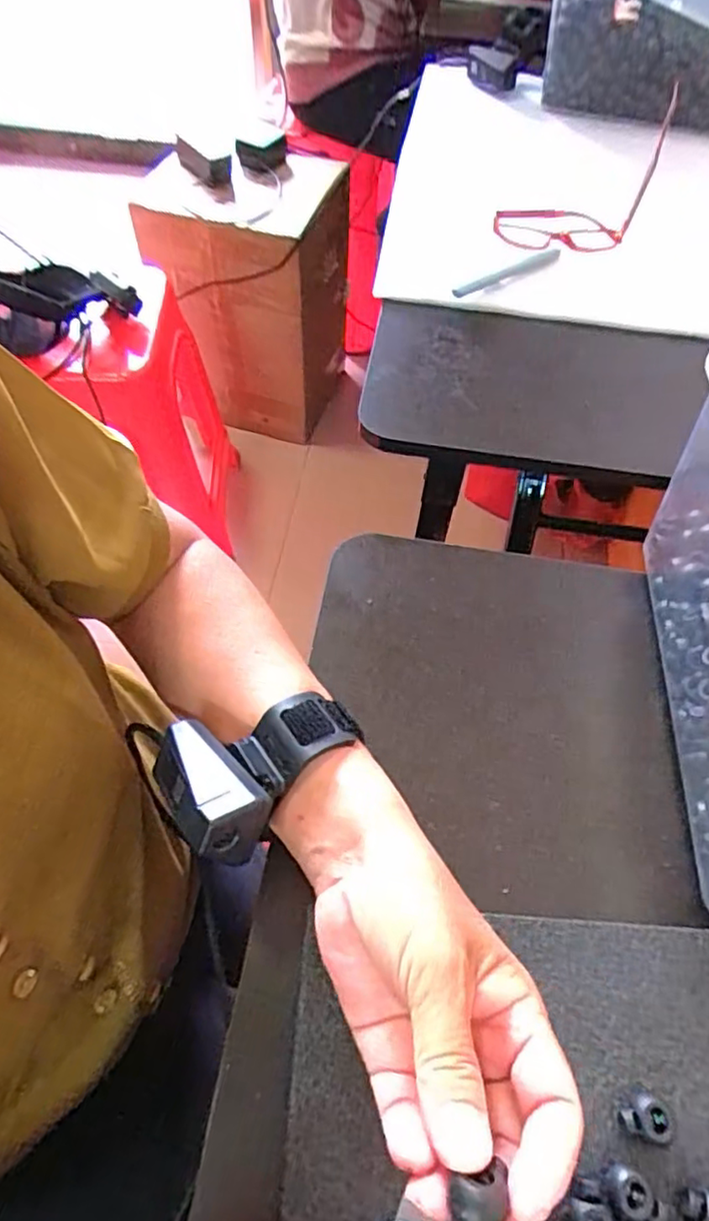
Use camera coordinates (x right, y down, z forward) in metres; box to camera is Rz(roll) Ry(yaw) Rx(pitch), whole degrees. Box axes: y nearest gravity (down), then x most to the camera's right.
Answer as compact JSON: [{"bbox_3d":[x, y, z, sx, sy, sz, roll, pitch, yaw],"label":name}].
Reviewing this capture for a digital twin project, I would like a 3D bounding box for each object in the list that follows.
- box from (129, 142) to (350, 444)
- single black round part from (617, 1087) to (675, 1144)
[{"bbox_3d":[-0.198,-0.641,1.337,0.303,0.485,0.283,16,60,7],"label":"box"},{"bbox_3d":[0.123,0.214,0.271,0.022,0.010,0.016,15,60,7],"label":"single black round part"}]

